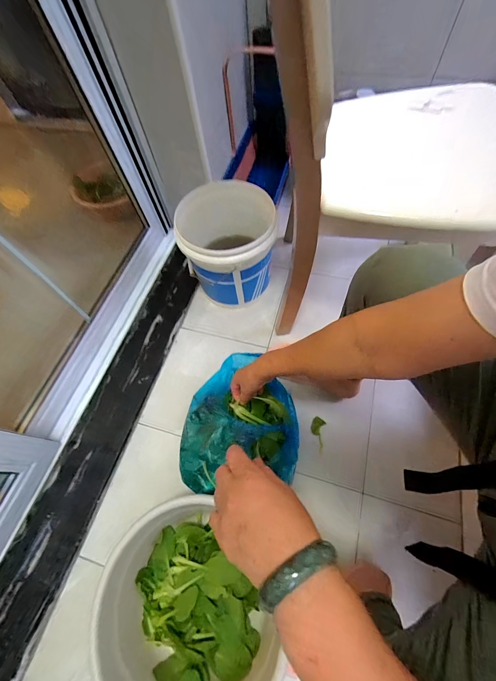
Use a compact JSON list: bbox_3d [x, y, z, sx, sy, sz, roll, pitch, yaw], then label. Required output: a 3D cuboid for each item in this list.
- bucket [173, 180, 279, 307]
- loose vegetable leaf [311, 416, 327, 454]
[{"bbox_3d":[-0.056,-0.281,0.832,0.264,0.264,0.311,-14,65,-5],"label":"bucket"},{"bbox_3d":[0.170,0.229,0.696,0.035,0.008,0.080,13,66,7],"label":"loose vegetable leaf"}]

